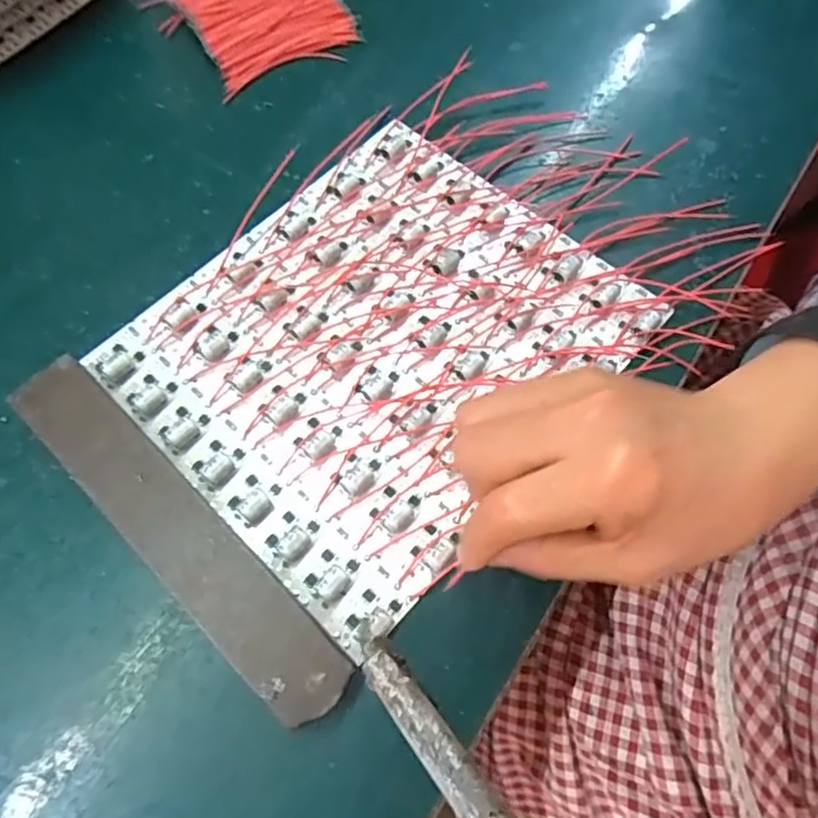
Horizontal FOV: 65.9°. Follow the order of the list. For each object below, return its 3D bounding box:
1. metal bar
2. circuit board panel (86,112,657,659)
[{"bbox_3d":[-0.103,0.052,0.277,0.199,0.018,0.035,42,71,16],"label":"metal bar"},{"bbox_3d":[-0.014,-0.041,0.324,0.204,0.013,0.233,42,71,16],"label":"circuit board panel"}]

